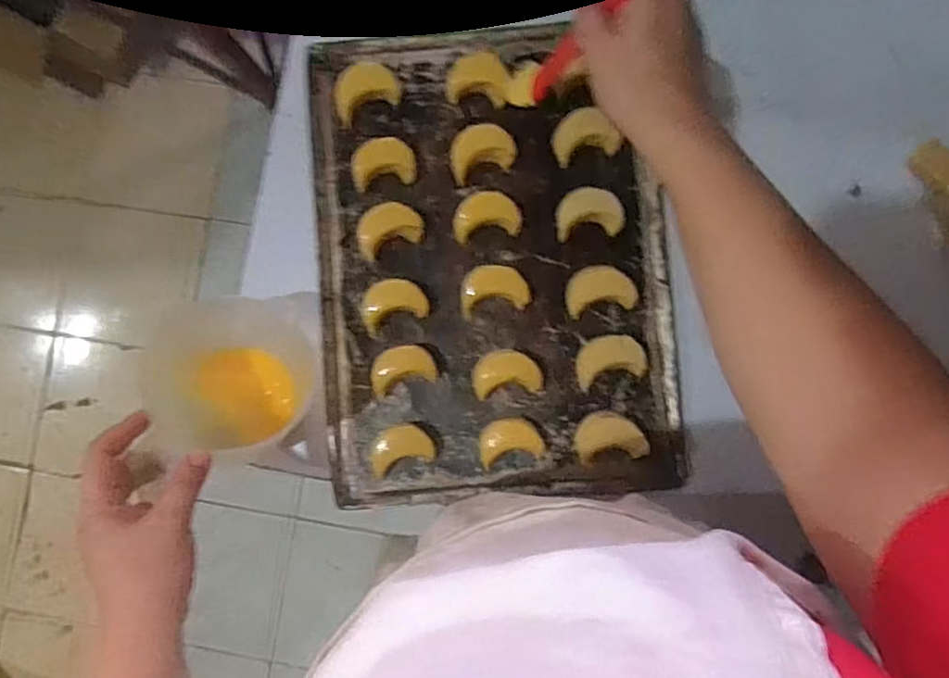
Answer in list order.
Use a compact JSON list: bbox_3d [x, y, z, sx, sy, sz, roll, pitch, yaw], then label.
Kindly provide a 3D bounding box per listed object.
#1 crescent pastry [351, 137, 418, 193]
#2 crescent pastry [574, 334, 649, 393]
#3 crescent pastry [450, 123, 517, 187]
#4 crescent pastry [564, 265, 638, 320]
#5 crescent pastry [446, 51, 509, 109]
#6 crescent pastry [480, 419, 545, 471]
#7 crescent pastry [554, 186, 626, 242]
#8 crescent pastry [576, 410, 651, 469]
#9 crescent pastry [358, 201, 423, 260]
[{"bbox_3d":[-0.086,-0.167,0.597,0.057,0.018,0.043,-8,87,3],"label":"crescent pastry"},{"bbox_3d":[0.124,0.019,0.578,0.061,0.022,0.043,-15,90,7],"label":"crescent pastry"},{"bbox_3d":[0.007,-0.178,0.597,0.063,0.026,0.042,-15,87,3],"label":"crescent pastry"},{"bbox_3d":[0.117,-0.046,0.591,0.063,0.013,0.045,-11,87,3],"label":"crescent pastry"},{"bbox_3d":[0.004,-0.247,0.600,0.060,0.030,0.042,9,88,4],"label":"crescent pastry"},{"bbox_3d":[0.033,0.093,0.573,0.056,0.018,0.039,-13,87,3],"label":"crescent pastry"},{"bbox_3d":[0.107,-0.117,0.587,0.061,0.013,0.045,-6,87,3],"label":"crescent pastry"},{"bbox_3d":[0.125,0.090,0.579,0.063,0.015,0.045,-12,87,3],"label":"crescent pastry"},{"bbox_3d":[-0.081,-0.105,0.592,0.061,0.013,0.042,-19,87,2],"label":"crescent pastry"}]

